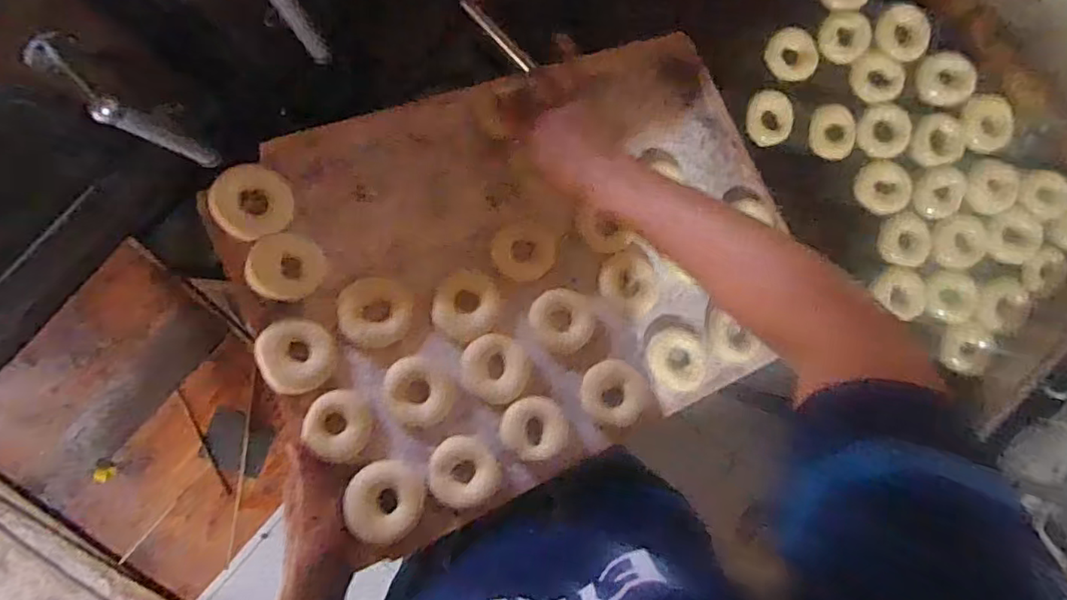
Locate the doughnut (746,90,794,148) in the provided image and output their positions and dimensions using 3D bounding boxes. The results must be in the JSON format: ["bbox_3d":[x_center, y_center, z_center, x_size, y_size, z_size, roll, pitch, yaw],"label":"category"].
[{"bbox_3d":[0.333,-0.256,0.844,0.059,0.021,0.074,-14,91,-5],"label":"doughnut"}]

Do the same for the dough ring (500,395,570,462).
[{"bbox_3d":[0.001,0.135,0.625,0.067,0.016,0.068,-35,90,-17],"label":"dough ring"}]

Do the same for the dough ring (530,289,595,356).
[{"bbox_3d":[0.029,0.023,0.660,0.072,0.022,0.072,3,78,-16],"label":"dough ring"}]

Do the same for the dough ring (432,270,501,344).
[{"bbox_3d":[-0.069,0.006,0.624,0.066,0.017,0.073,6,89,-5],"label":"dough ring"}]

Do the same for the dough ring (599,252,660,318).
[{"bbox_3d":[0.113,-0.021,0.689,0.072,0.022,0.070,0,90,-5],"label":"dough ring"}]

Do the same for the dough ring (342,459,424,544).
[{"bbox_3d":[-0.144,0.192,0.576,0.073,0.023,0.073,5,76,-20],"label":"dough ring"}]

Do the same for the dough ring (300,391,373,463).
[{"bbox_3d":[-0.186,0.120,0.571,0.063,0.013,0.061,45,64,-9],"label":"dough ring"}]

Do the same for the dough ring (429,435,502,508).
[{"bbox_3d":[-0.067,0.171,0.593,0.068,0.016,0.065,0,90,-5],"label":"dough ring"}]

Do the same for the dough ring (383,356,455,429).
[{"bbox_3d":[-0.114,0.091,0.596,0.070,0.016,0.061,44,86,-4],"label":"dough ring"}]

